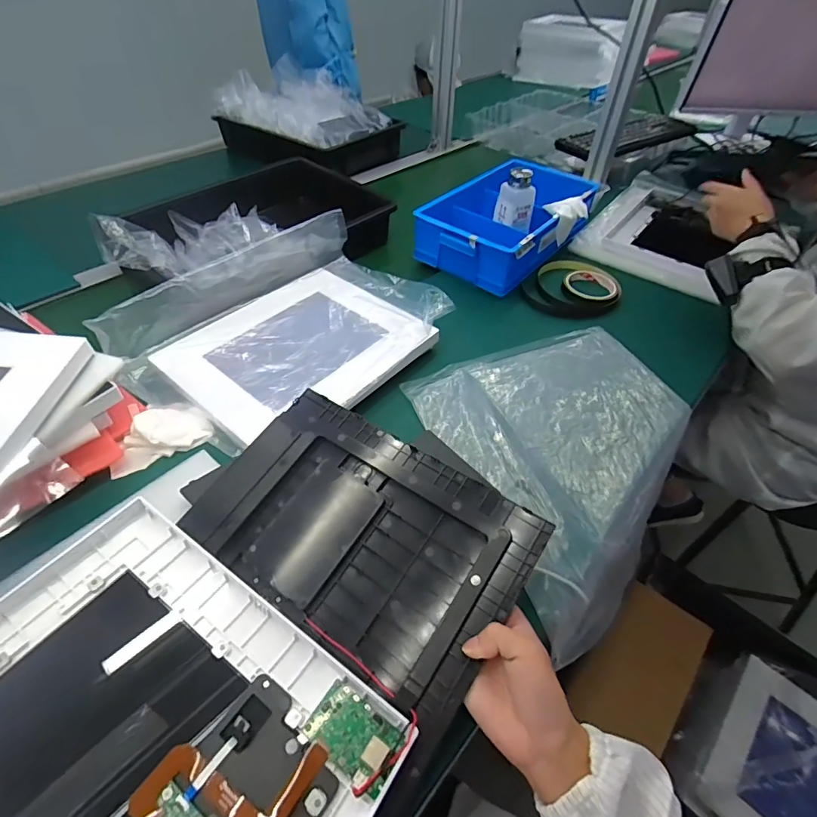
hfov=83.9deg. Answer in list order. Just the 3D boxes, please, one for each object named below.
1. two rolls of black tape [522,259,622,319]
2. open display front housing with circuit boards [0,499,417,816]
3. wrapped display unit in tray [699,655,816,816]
[{"bbox_3d":[0.289,-0.211,0.785,0.144,0.028,0.160,28,52,22],"label":"two rolls of black tape"},{"bbox_3d":[-0.187,0.225,0.293,0.299,0.029,0.260,28,52,21],"label":"open display front housing with circuit boards"},{"bbox_3d":[0.669,0.626,0.776,0.235,0.054,0.291,36,56,27],"label":"wrapped display unit in tray"}]

